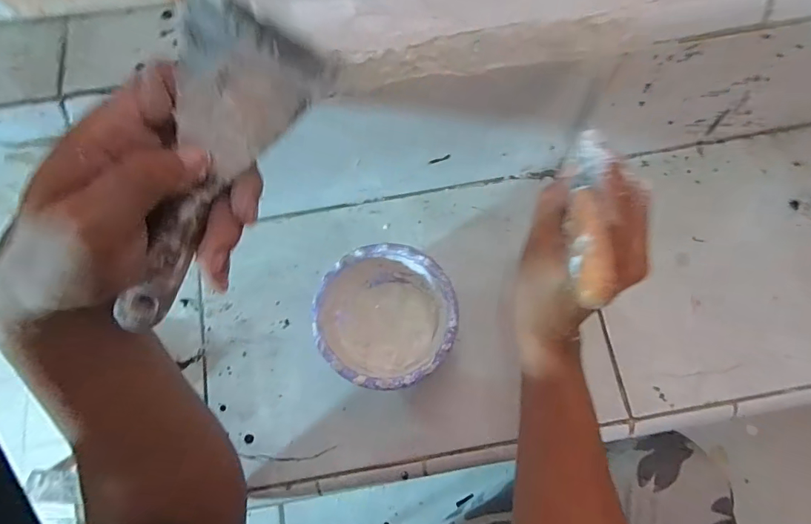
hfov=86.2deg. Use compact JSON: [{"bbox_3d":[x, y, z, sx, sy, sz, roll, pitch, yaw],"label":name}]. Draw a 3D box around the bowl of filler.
[{"bbox_3d":[-0.018,0.053,0.416,0.127,0.057,0.123,0,75,1],"label":"bowl of filler"}]

